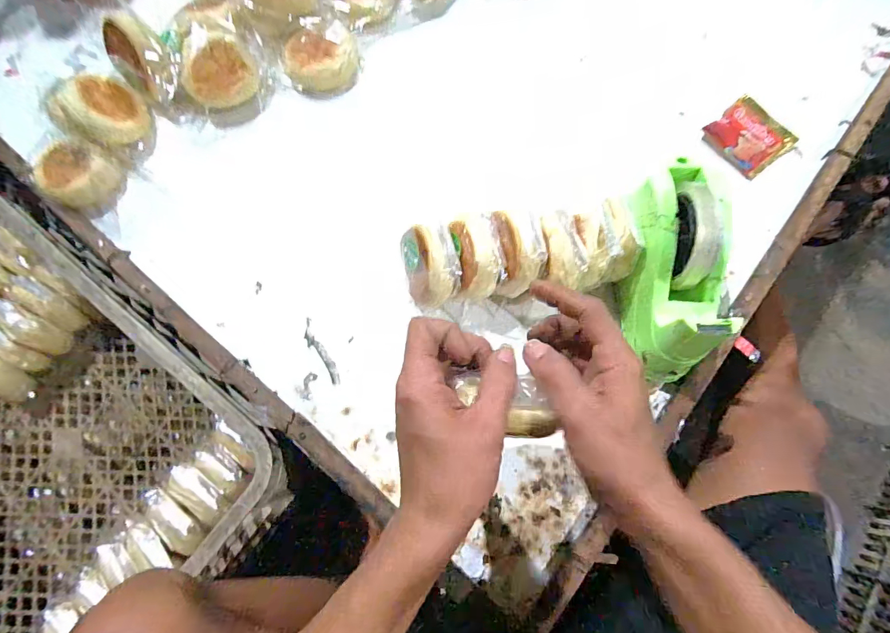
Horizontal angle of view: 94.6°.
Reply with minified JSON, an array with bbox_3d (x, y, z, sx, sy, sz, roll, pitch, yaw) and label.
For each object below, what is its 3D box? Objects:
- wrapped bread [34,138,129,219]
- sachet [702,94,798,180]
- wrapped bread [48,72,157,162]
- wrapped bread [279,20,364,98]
[{"bbox_3d":[-0.441,-0.168,0.501,0.081,0.042,0.082,-1,73,2],"label":"wrapped bread"},{"bbox_3d":[0.372,-0.221,0.501,0.082,0.014,0.084,-37,75,-9],"label":"sachet"},{"bbox_3d":[-0.419,-0.249,0.510,0.102,0.063,0.093,39,78,13],"label":"wrapped bread"},{"bbox_3d":[-0.165,-0.343,0.550,0.105,0.036,0.092,-29,74,-7],"label":"wrapped bread"}]

